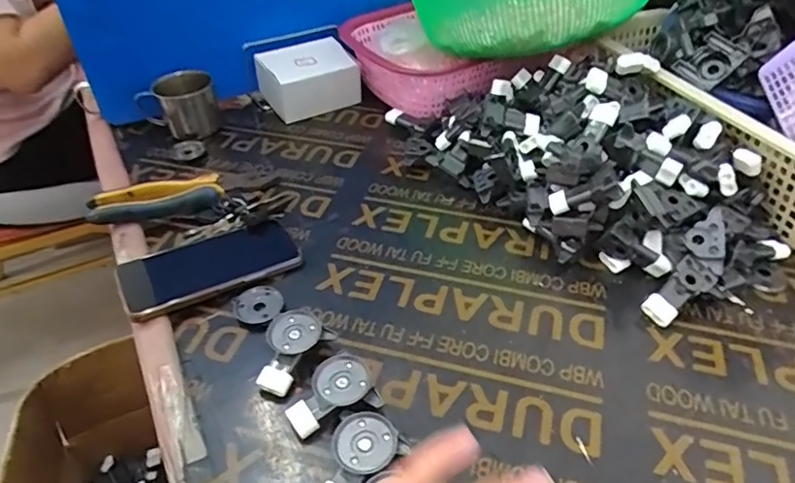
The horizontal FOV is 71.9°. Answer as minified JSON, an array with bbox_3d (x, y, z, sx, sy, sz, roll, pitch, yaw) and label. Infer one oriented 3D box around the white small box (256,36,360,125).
[{"bbox_3d":[-0.125,-0.225,0.766,0.132,0.073,0.092,-22,46,-22],"label":"white small box"}]

